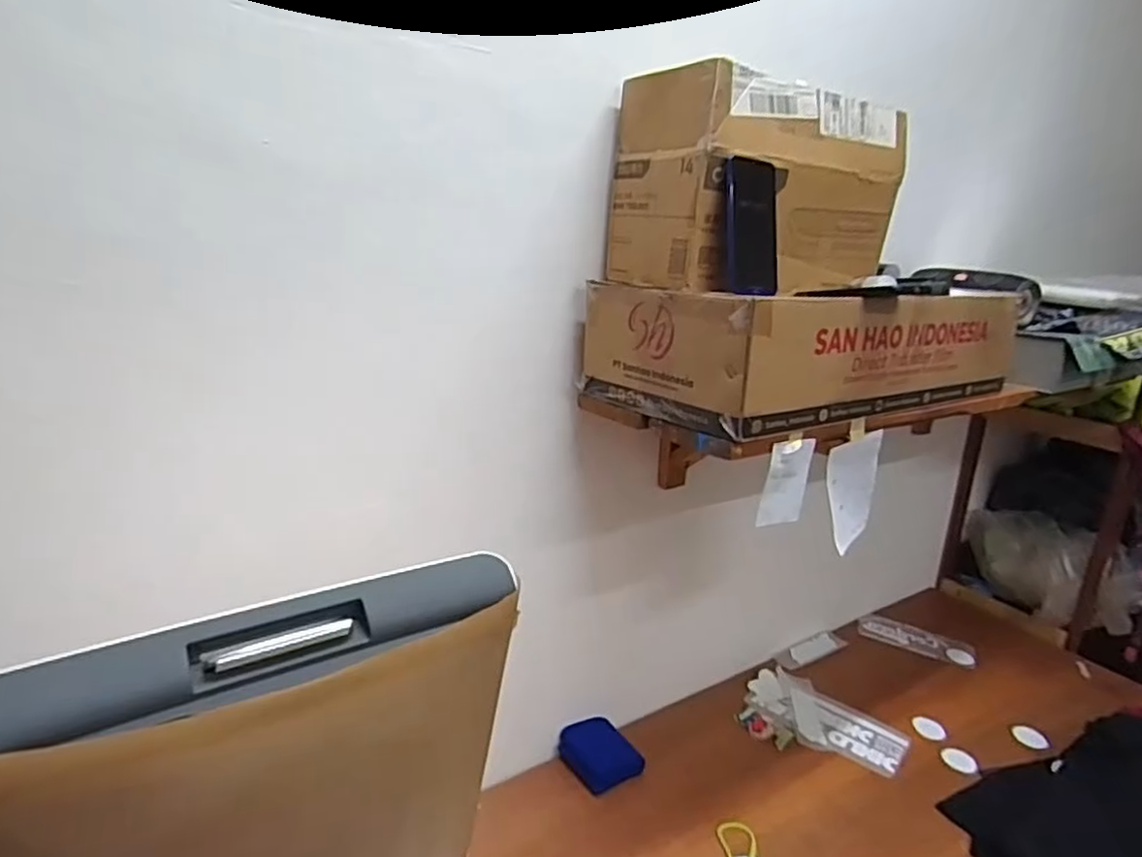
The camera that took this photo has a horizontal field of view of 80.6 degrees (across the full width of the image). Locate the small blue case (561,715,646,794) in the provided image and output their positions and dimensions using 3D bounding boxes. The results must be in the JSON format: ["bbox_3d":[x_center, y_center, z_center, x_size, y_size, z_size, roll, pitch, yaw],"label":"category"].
[{"bbox_3d":[0.050,0.543,1.134,0.115,0.039,0.120,-9,23,-34],"label":"small blue case"}]

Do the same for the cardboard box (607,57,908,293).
[{"bbox_3d":[0.250,-0.321,0.906,0.355,0.232,0.210,-8,22,-32],"label":"cardboard box"}]

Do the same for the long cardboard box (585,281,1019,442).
[{"bbox_3d":[0.345,-0.131,0.961,0.594,0.142,0.280,-8,22,-32],"label":"long cardboard box"}]

